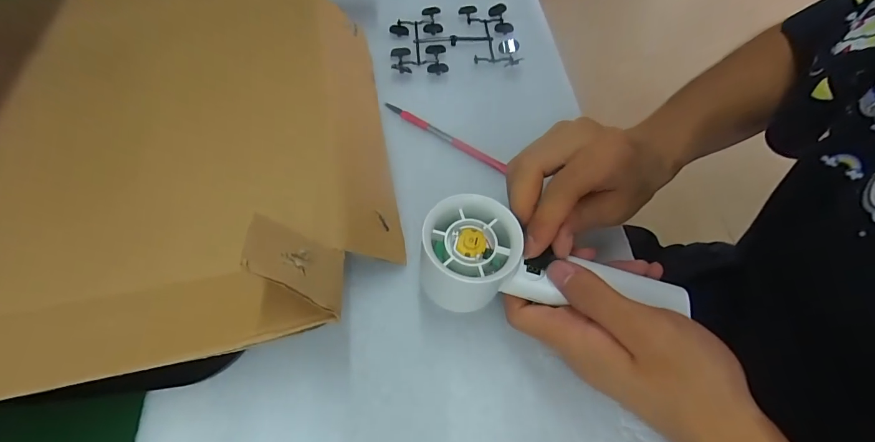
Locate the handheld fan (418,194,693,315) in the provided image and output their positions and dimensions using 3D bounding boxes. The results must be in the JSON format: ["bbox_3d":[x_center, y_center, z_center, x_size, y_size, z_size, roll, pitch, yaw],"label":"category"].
[{"bbox_3d":[0.064,0.031,0.241,0.153,0.053,0.058,11,61,-6],"label":"handheld fan"}]

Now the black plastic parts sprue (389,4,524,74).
[{"bbox_3d":[0.016,-0.183,0.391,0.128,0.009,0.092,-8,62,-6],"label":"black plastic parts sprue"}]

